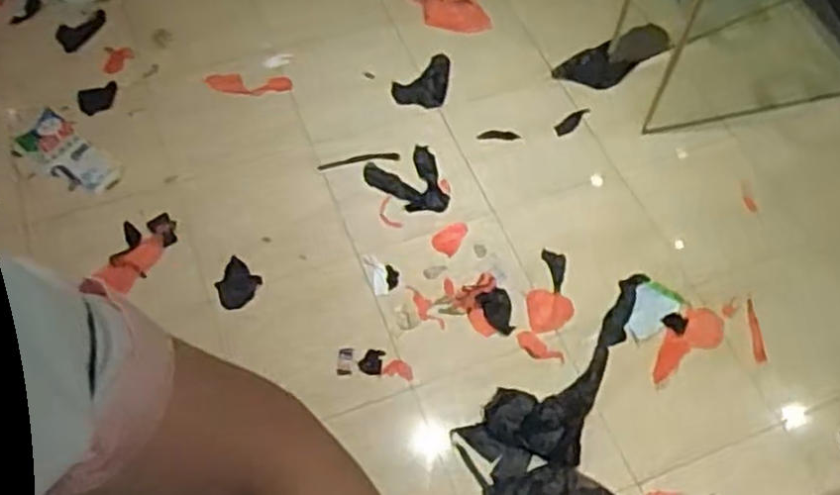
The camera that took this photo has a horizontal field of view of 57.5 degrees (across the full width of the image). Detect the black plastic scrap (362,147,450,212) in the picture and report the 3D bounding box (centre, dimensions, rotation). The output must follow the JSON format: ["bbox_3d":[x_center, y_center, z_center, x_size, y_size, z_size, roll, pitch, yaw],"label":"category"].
[{"bbox_3d":[-0.018,-0.132,1.619,0.152,0.014,0.173,-23,62,-16],"label":"black plastic scrap"}]

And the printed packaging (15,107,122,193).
[{"bbox_3d":[-0.741,-0.195,1.620,0.244,0.018,0.126,30,62,15],"label":"printed packaging"}]

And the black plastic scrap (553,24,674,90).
[{"bbox_3d":[0.475,-0.452,1.812,0.323,0.015,0.107,-27,63,-18],"label":"black plastic scrap"}]

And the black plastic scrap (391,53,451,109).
[{"bbox_3d":[0.003,-0.386,1.771,0.120,0.017,0.152,8,59,2],"label":"black plastic scrap"}]

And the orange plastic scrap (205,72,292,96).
[{"bbox_3d":[-0.393,-0.374,1.753,0.197,0.014,0.056,5,58,1],"label":"orange plastic scrap"}]

